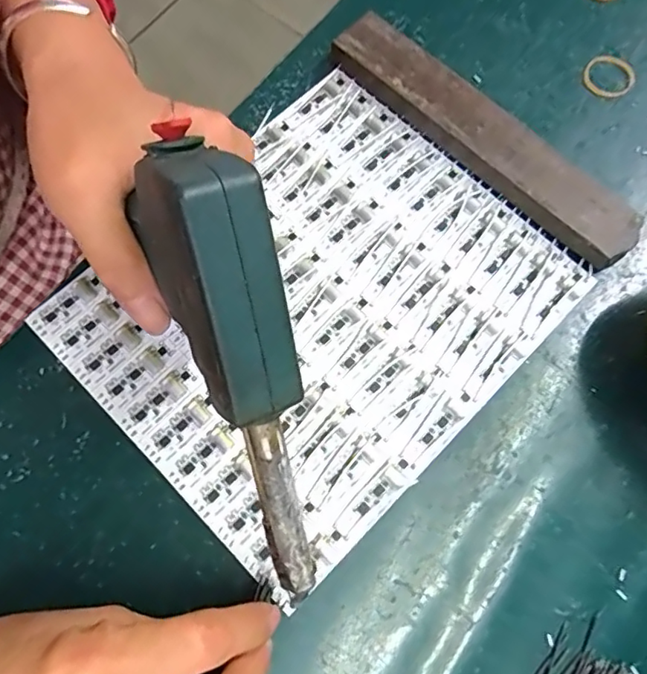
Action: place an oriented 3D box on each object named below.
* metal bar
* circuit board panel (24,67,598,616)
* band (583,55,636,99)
[{"bbox_3d":[0.088,-0.115,0.310,0.035,0.019,0.200,-44,78,-11],"label":"metal bar"},{"bbox_3d":[-0.004,-0.017,0.288,0.229,0.005,0.193,-44,78,-11],"label":"circuit board panel"},{"bbox_3d":[0.172,-0.157,0.329,0.030,0.006,0.030,0,74,1],"label":"band"}]

